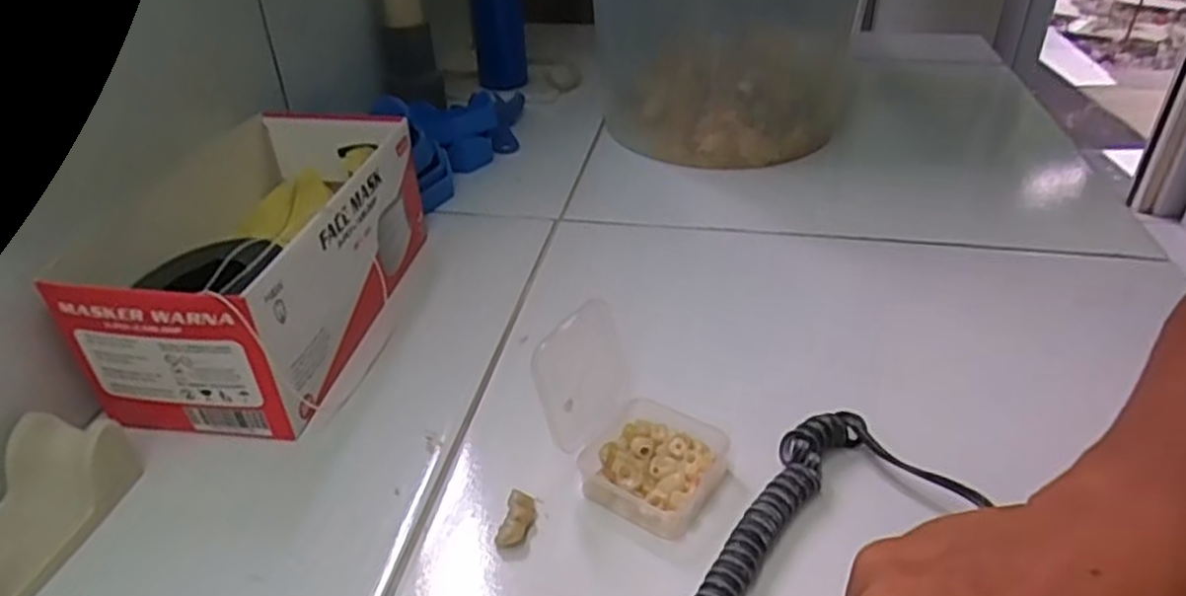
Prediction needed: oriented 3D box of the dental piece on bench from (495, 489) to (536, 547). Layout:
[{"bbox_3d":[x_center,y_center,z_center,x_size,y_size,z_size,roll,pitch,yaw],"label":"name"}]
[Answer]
[{"bbox_3d":[-0.032,0.094,0.317,0.012,0.009,0.024,5,36,11],"label":"dental piece on bench"}]

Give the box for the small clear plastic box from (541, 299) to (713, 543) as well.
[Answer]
[{"bbox_3d":[0.027,0.074,0.334,0.056,0.017,0.059,17,40,25],"label":"small clear plastic box"}]

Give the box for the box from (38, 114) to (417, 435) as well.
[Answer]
[{"bbox_3d":[-0.178,-0.023,0.429,0.123,0.085,0.205,1,36,5],"label":"box"}]

